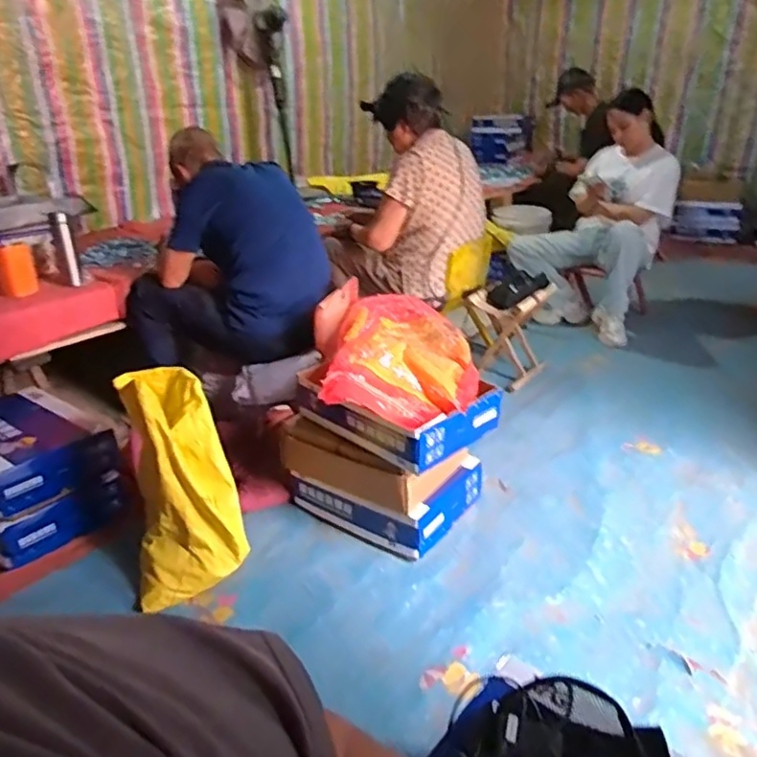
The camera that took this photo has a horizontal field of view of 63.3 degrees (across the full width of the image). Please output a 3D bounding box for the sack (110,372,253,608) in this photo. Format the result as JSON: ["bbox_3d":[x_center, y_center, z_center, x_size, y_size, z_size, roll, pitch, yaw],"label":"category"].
[{"bbox_3d":[-0.424,0.228,1.330,0.215,0.502,0.140,-9,1,-9],"label":"sack"}]

